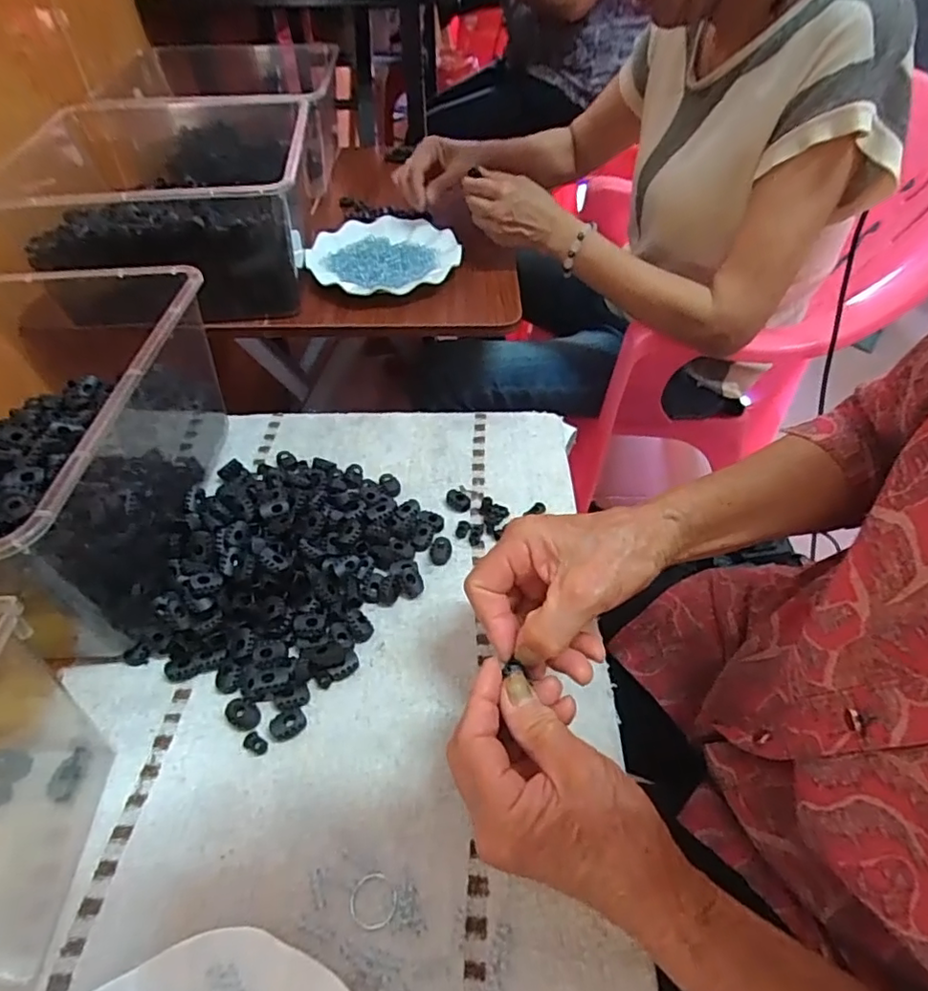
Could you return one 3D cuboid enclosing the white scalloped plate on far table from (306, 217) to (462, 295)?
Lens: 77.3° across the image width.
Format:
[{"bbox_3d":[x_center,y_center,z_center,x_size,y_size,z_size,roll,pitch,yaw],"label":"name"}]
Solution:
[{"bbox_3d":[-0.101,-0.296,0.711,0.171,0.011,0.169,0,48,-1],"label":"white scalloped plate on far table"}]

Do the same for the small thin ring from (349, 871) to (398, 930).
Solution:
[{"bbox_3d":[-0.048,0.215,0.309,0.025,0.004,0.025,0,48,-1],"label":"small thin ring"}]

